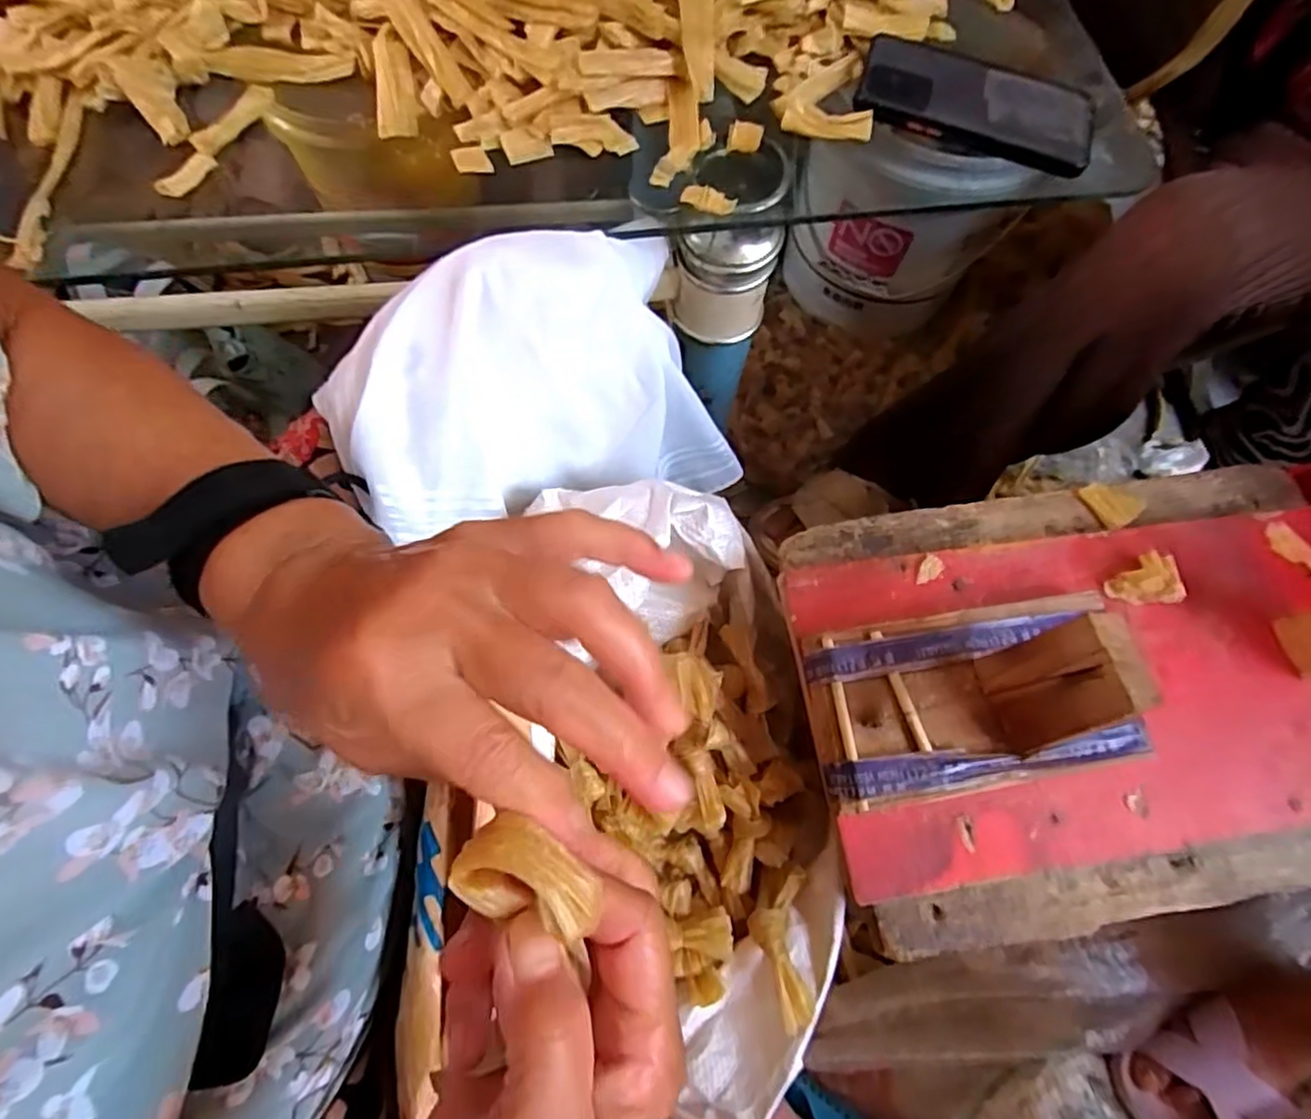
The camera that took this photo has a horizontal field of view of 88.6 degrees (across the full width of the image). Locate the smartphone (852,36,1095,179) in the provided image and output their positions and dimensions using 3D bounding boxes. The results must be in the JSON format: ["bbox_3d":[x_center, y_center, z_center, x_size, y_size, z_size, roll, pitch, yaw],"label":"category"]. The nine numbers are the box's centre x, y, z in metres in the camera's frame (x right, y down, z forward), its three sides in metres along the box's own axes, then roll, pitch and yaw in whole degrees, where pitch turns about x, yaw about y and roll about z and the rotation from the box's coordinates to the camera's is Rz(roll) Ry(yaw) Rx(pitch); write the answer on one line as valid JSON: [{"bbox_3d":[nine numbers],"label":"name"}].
[{"bbox_3d":[0.229,-0.327,0.477,0.164,0.014,0.084,18,70,4],"label":"smartphone"}]

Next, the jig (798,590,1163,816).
[{"bbox_3d":[0.160,0.060,0.314,0.160,0.099,0.085,-8,71,-6],"label":"jig"}]

